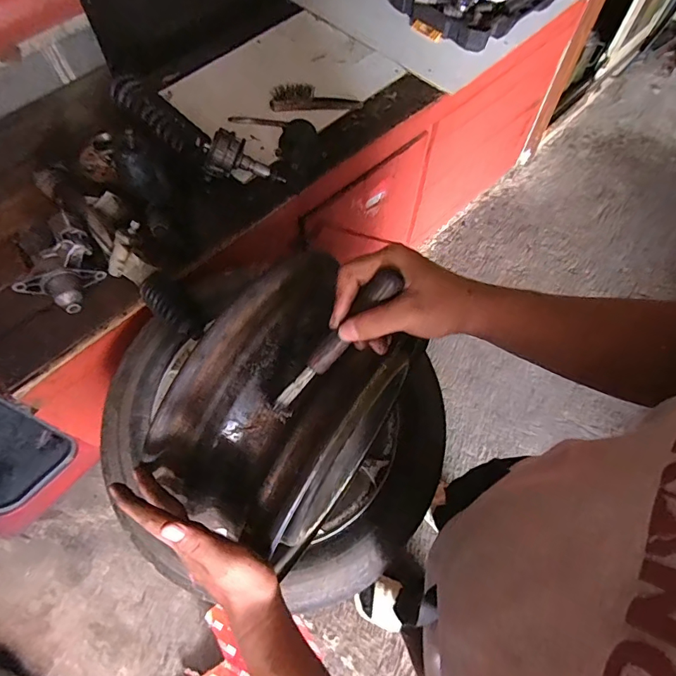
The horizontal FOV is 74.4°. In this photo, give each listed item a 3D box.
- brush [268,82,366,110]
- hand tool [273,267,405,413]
[{"bbox_3d":[-0.051,-0.542,1.013,0.208,0.051,0.049,-6,63,-3],"label":"brush"},{"bbox_3d":[-0.006,0.009,0.363,0.160,0.013,0.019,-49,66,26],"label":"hand tool"}]

